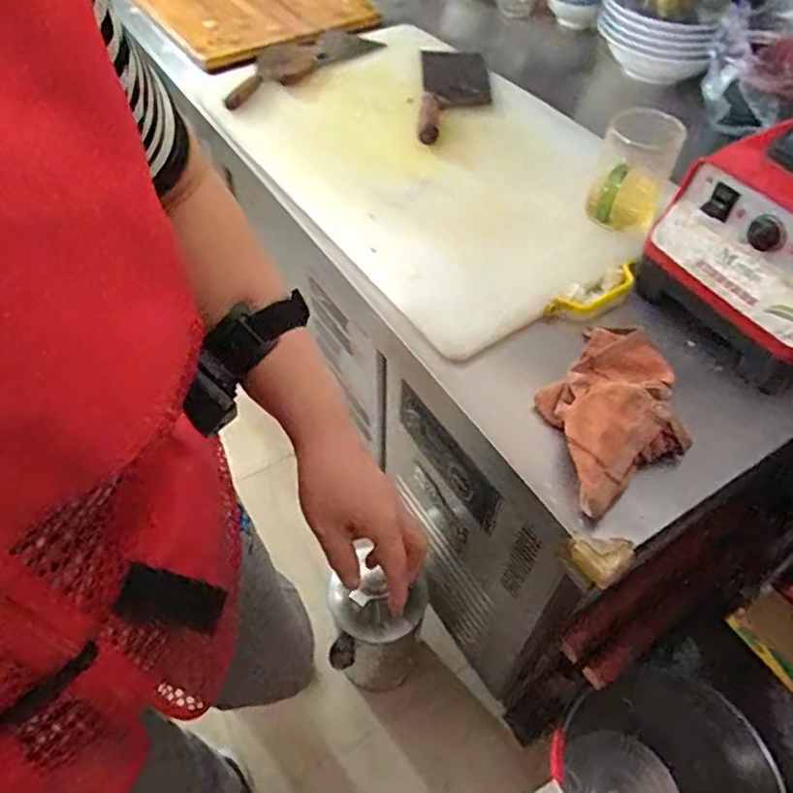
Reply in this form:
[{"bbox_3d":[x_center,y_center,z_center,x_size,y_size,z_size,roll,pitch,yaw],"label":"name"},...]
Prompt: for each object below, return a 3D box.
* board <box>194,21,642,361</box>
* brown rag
[{"bbox_3d":[0.044,-0.319,0.830,0.384,0.040,0.607,-30,58,-21],"label":"board"},{"bbox_3d":[0.206,0.000,0.591,0.136,0.048,0.201,-10,53,-7],"label":"brown rag"}]

